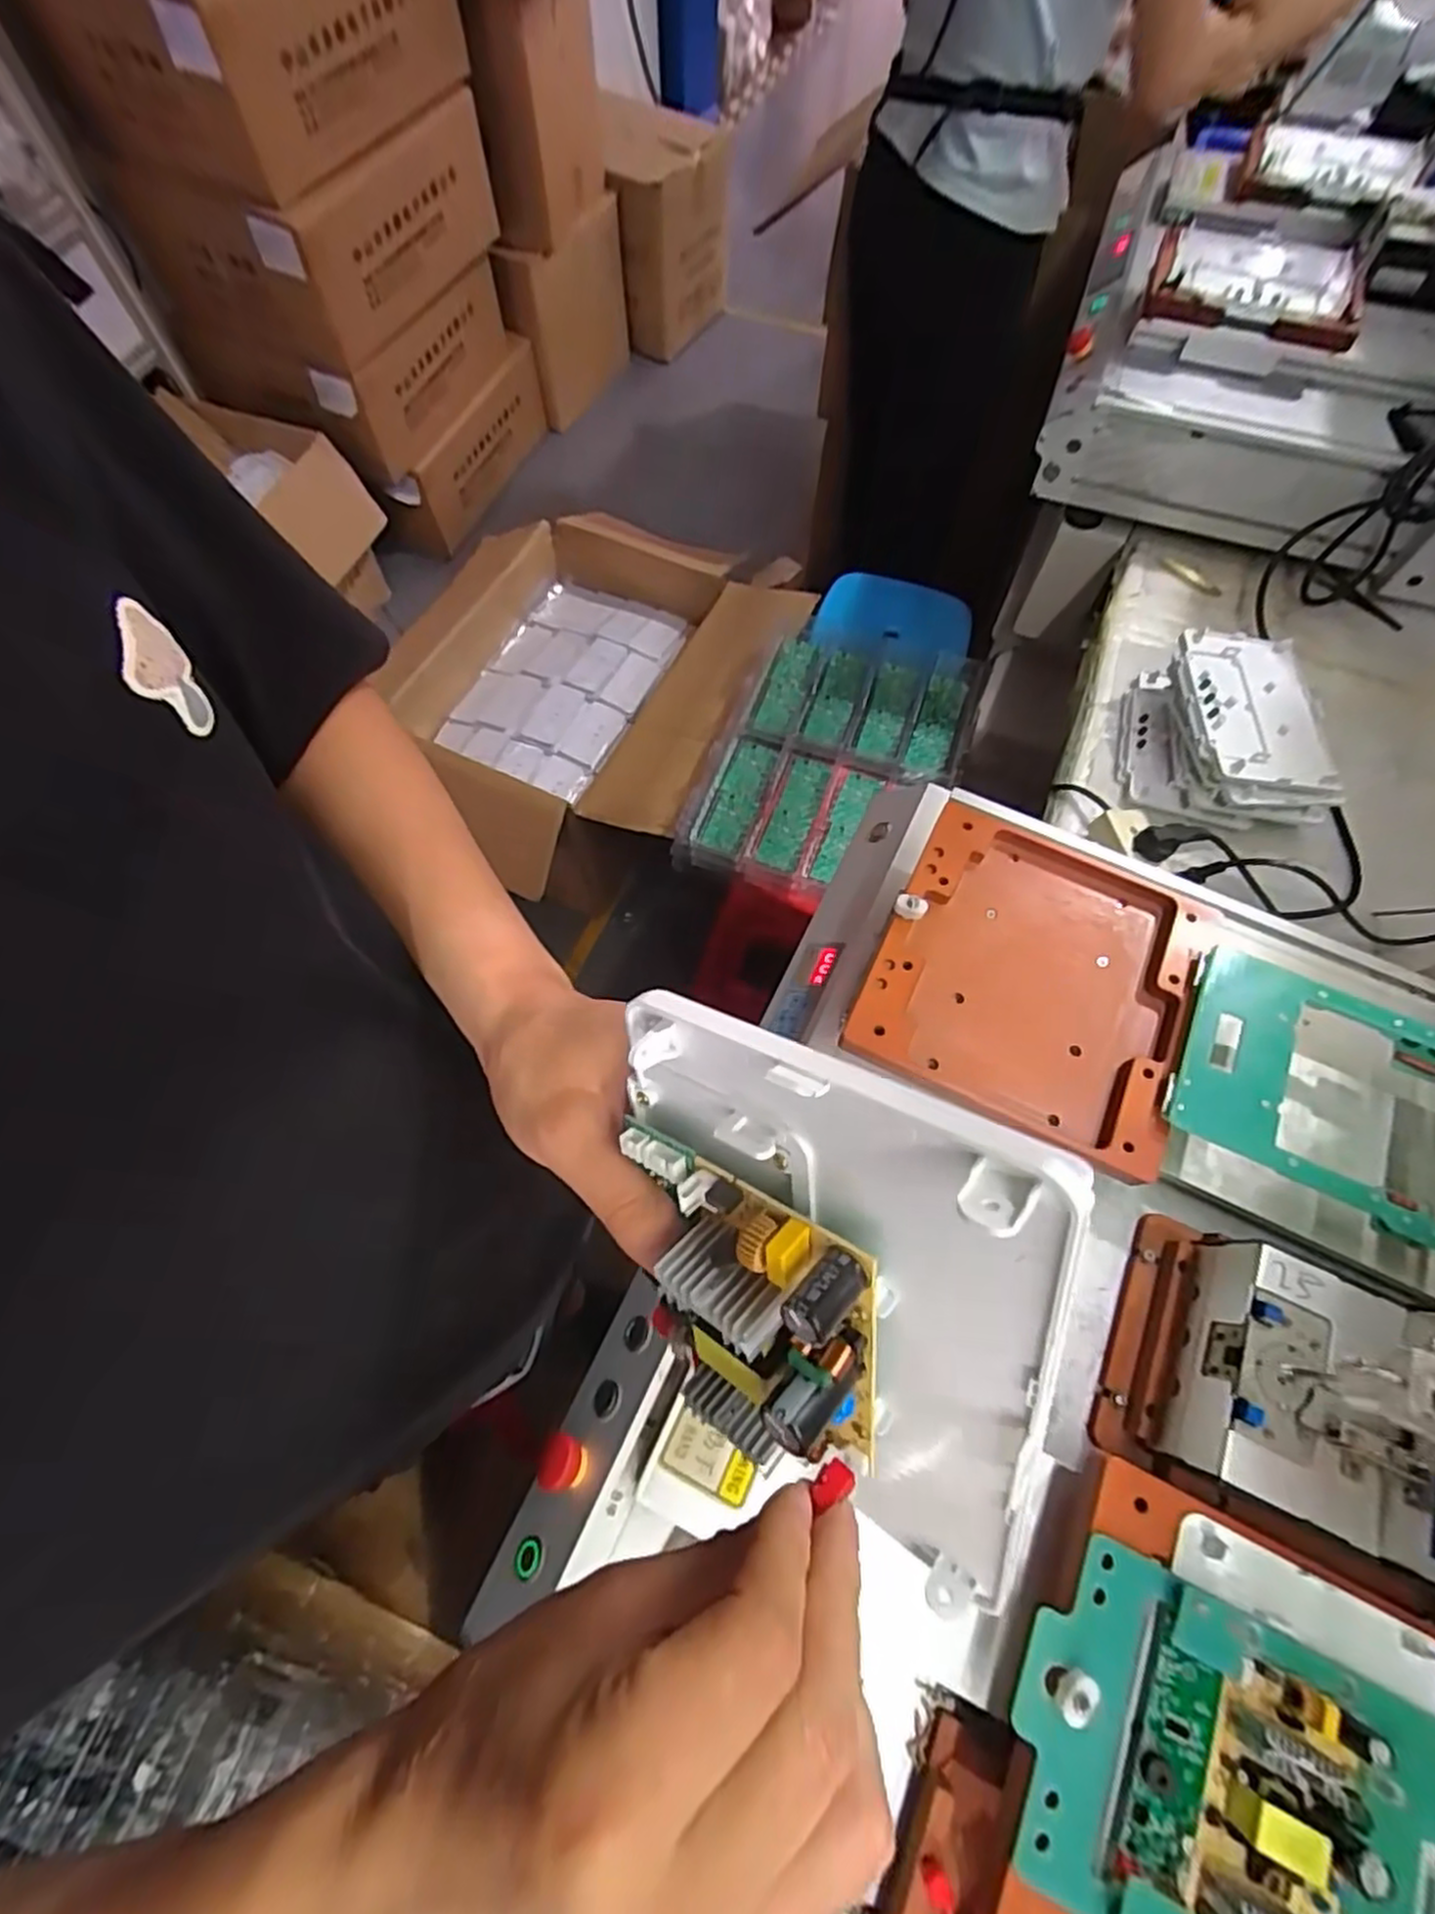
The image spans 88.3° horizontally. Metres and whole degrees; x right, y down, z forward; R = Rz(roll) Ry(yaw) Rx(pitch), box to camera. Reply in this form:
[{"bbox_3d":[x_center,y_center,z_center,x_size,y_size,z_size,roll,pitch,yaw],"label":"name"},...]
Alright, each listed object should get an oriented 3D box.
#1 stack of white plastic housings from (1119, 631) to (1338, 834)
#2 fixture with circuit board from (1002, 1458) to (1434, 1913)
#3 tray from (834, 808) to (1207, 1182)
[{"bbox_3d":[0.534,-0.244,0.778,0.179,0.072,0.205,9,69,2],"label":"stack of white plastic housings"},{"bbox_3d":[0.252,0.380,0.321,0.234,0.037,0.197,27,71,9],"label":"fixture with circuit board"},{"bbox_3d":[0.210,0.010,0.494,0.193,0.026,0.203,26,71,8],"label":"tray"}]

